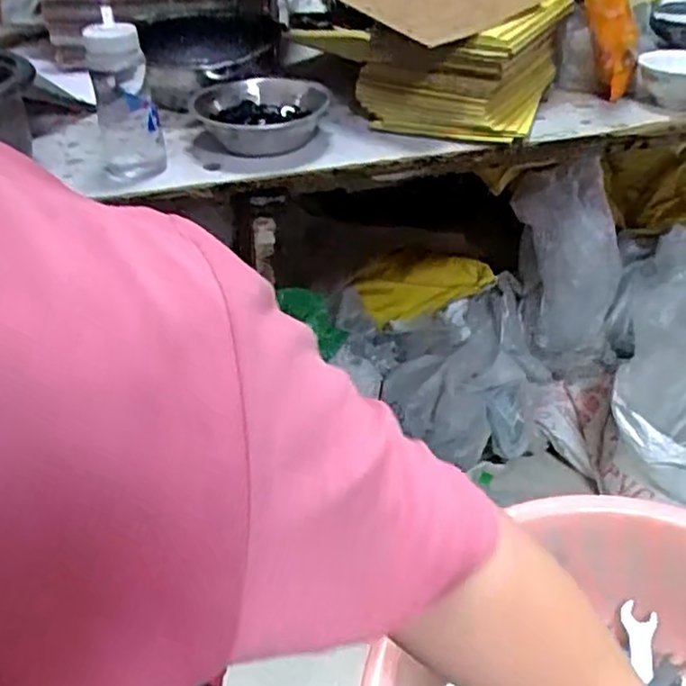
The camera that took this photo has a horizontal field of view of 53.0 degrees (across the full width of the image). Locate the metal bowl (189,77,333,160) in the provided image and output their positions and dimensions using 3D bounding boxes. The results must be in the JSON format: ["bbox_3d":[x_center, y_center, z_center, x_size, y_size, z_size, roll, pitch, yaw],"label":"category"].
[{"bbox_3d":[-0.116,-0.307,0.937,0.165,0.064,0.165,0,40,0],"label":"metal bowl"}]

